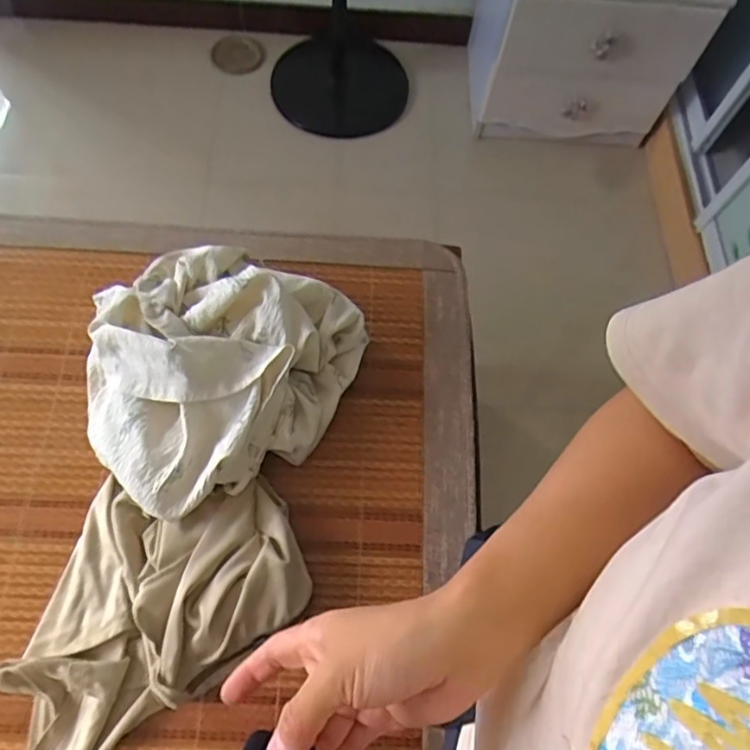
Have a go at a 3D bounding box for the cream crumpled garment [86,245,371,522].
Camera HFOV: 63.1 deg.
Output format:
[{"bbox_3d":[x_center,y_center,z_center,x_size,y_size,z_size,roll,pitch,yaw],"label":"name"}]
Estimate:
[{"bbox_3d":[-0.206,-0.015,0.756,0.310,0.109,0.332,1,67,-3],"label":"cream crumpled garment"}]

